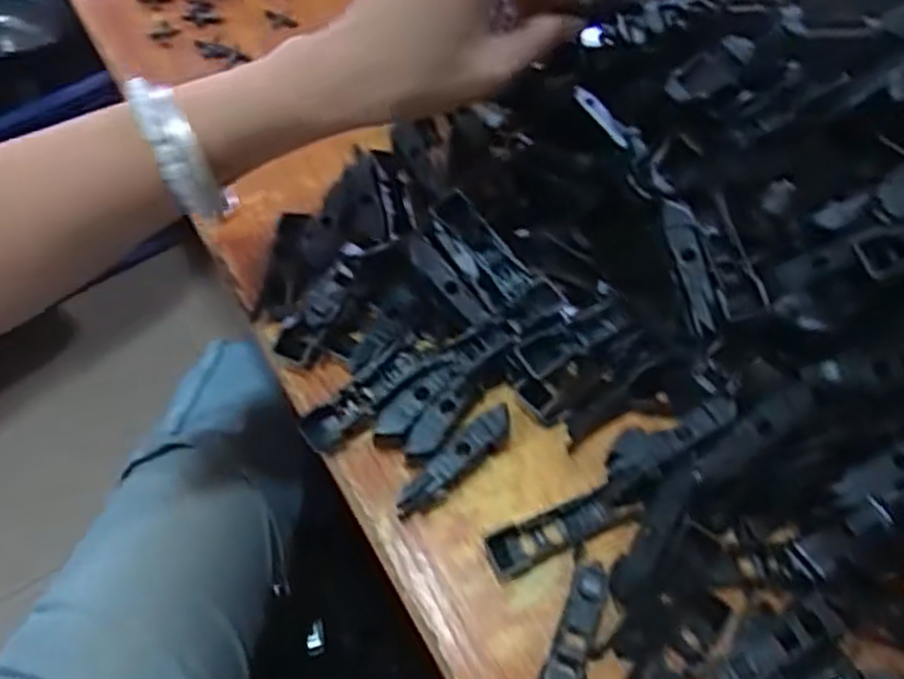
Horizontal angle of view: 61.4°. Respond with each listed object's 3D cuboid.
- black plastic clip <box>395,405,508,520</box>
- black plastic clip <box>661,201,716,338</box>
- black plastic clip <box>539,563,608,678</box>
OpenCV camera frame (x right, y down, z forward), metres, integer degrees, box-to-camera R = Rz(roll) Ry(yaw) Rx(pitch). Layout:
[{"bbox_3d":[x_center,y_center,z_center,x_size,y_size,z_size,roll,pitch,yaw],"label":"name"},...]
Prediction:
[{"bbox_3d":[0.001,0.056,0.345,0.065,0.019,0.017,-37,67,-16],"label":"black plastic clip"},{"bbox_3d":[0.109,-0.033,0.349,0.018,0.011,0.062,-10,77,-3],"label":"black plastic clip"},{"bbox_3d":[0.050,0.123,0.310,0.018,0.010,0.061,19,65,12],"label":"black plastic clip"}]

